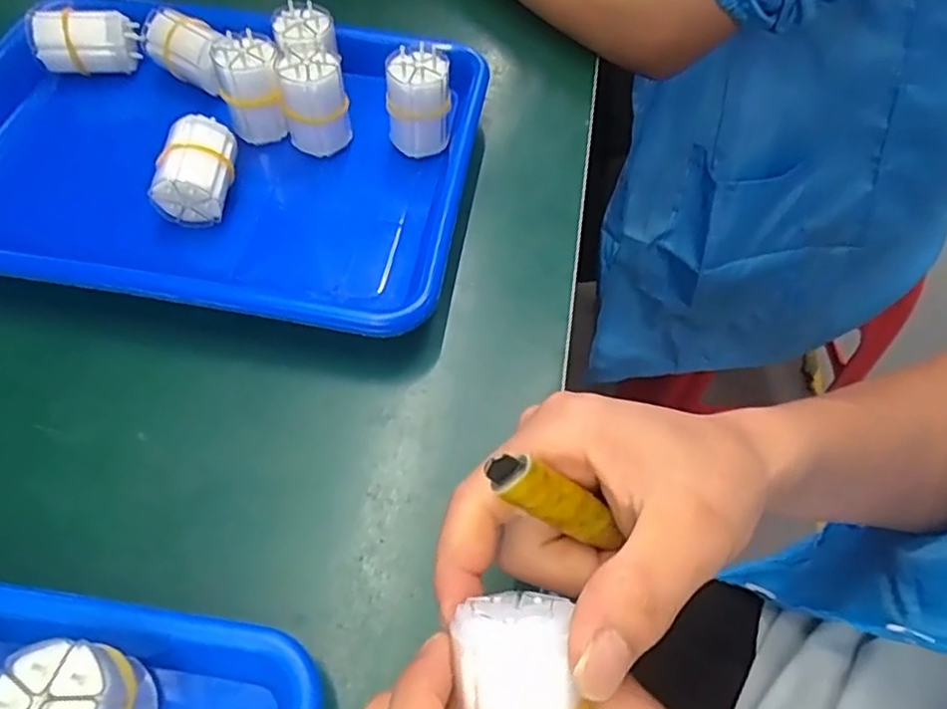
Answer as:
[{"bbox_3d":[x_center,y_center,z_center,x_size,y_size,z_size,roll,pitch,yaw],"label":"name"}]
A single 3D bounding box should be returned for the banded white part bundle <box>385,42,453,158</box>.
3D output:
[{"bbox_3d":[-0.035,-0.160,0.415,0.038,0.060,0.034,3,57,-1],"label":"banded white part bundle"}]

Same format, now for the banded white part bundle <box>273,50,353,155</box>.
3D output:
[{"bbox_3d":[-0.100,-0.158,0.413,0.040,0.057,0.033,-10,58,-10],"label":"banded white part bundle"}]

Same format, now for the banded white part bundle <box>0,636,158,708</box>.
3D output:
[{"bbox_3d":[-0.144,0.130,0.240,0.034,0.061,0.040,7,57,1],"label":"banded white part bundle"}]

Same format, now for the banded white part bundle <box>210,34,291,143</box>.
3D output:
[{"bbox_3d":[-0.141,-0.166,0.416,0.037,0.057,0.031,-10,58,-10],"label":"banded white part bundle"}]

